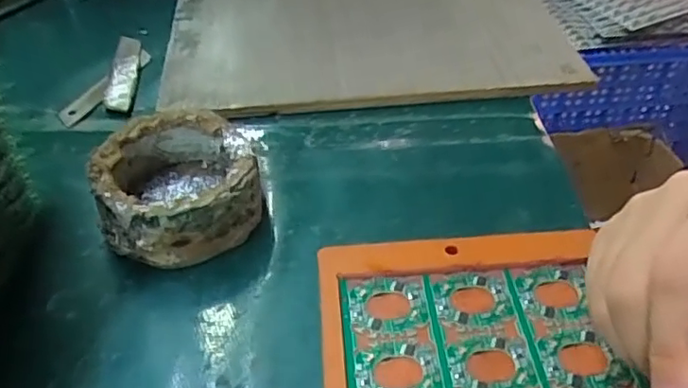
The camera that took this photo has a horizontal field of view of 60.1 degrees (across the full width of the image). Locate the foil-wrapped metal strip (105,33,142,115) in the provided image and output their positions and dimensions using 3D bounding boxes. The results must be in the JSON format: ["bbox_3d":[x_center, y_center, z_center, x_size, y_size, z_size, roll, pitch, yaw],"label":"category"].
[{"bbox_3d":[-0.161,-0.088,0.438,0.019,0.012,0.094,-7,43,-5],"label":"foil-wrapped metal strip"}]

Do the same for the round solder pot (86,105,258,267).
[{"bbox_3d":[-0.088,-0.004,0.318,0.078,0.043,0.080,-1,43,1],"label":"round solder pot"}]

